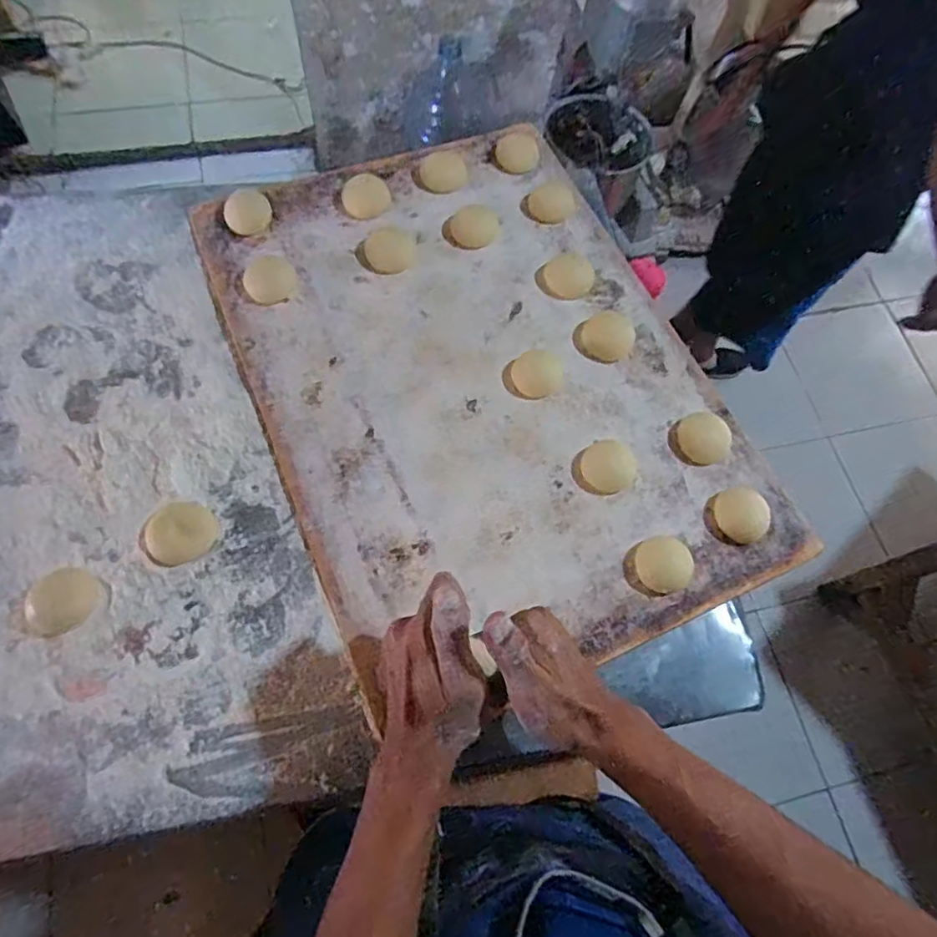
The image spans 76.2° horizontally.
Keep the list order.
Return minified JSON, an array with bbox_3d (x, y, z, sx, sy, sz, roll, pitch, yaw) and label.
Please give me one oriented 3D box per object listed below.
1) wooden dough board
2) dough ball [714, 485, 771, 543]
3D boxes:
[{"bbox_3d":[0.009,-0.103,0.601,0.420,0.024,0.584,-21,69,-10],"label":"wooden dough board"},{"bbox_3d":[0.245,0.041,0.531,0.045,0.021,0.046,1,66,-1],"label":"dough ball"}]

